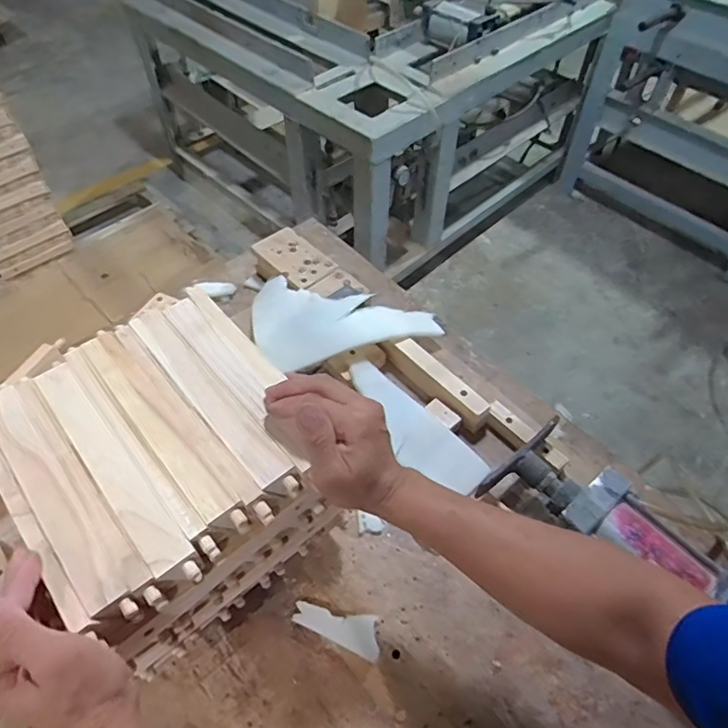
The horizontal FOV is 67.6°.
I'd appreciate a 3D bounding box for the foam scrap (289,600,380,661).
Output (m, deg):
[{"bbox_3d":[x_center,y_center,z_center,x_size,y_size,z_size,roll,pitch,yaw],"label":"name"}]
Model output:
[{"bbox_3d":[-0.028,0.295,0.616,0.102,0.006,0.041,19,55,13],"label":"foam scrap"}]

